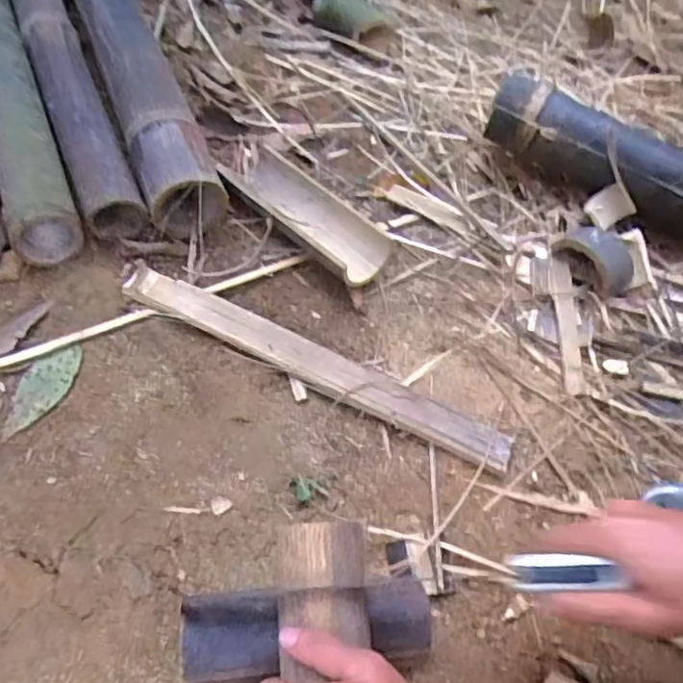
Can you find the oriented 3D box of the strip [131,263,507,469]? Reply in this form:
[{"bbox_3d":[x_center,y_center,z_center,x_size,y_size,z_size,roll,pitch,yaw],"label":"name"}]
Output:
[{"bbox_3d":[-0.030,0.019,0.618,0.418,0.012,0.045,25,60,8],"label":"strip"}]

